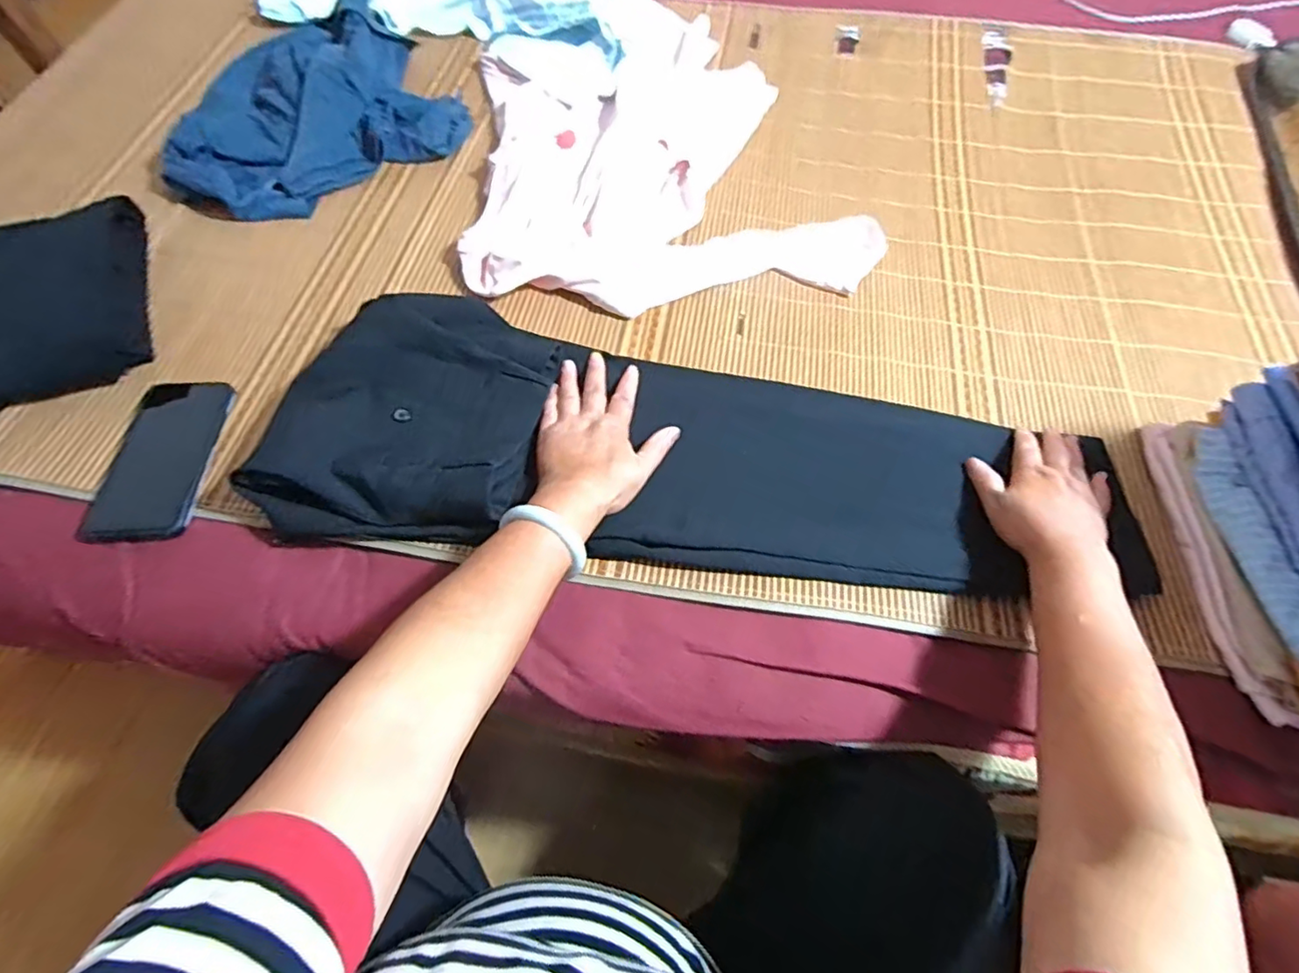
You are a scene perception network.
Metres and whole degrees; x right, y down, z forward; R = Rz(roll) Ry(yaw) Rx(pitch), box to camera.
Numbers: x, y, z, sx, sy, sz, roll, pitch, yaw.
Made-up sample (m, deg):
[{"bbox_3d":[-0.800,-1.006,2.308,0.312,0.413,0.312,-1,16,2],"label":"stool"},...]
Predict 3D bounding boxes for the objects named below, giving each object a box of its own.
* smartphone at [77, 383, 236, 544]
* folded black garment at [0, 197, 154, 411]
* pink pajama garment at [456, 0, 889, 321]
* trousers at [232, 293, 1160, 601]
[{"bbox_3d":[-0.446,-0.028,0.537,0.088,0.015,0.176,-4,55,-4],"label":"smartphone"},{"bbox_3d":[-0.657,-0.173,0.566,0.282,0.063,0.215,-19,66,-12],"label":"folded black garment"},{"bbox_3d":[-0.004,-0.447,0.755,0.458,0.031,0.537,-8,64,-7],"label":"pink pajama garment"},{"bbox_3d":[0.069,-0.028,0.542,0.780,0.034,0.236,8,63,-2],"label":"trousers"}]

